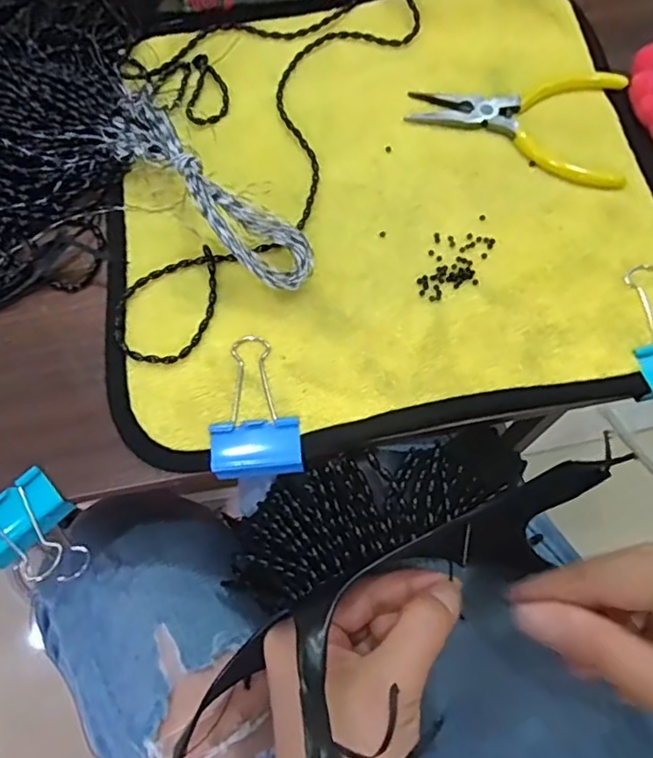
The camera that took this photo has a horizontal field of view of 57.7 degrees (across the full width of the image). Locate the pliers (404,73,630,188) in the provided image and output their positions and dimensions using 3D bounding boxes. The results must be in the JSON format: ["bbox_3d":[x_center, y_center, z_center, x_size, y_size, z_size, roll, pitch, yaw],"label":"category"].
[{"bbox_3d":[0.103,-0.144,0.324,0.114,0.004,0.076,11,69,6],"label":"pliers"}]

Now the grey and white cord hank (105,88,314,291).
[{"bbox_3d":[-0.066,-0.101,0.296,0.040,0.024,0.154,-39,72,-13],"label":"grey and white cord hank"}]

